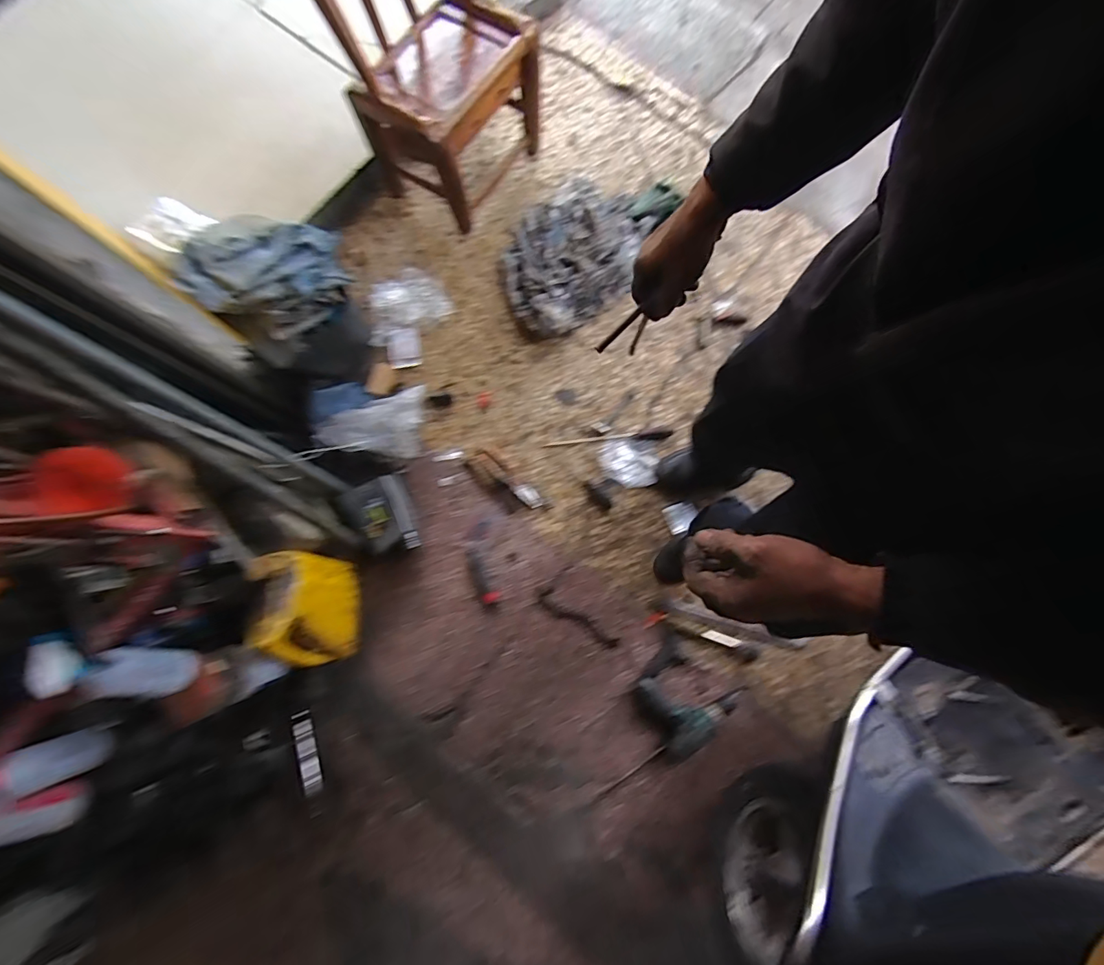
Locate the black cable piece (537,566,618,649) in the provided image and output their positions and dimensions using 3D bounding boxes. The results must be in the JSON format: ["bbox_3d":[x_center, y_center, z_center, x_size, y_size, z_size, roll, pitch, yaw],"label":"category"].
[{"bbox_3d":[0.056,0.332,1.148,0.112,0.006,0.219,-32,81,-7],"label":"black cable piece"}]

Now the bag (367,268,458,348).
[{"bbox_3d":[-0.407,-0.498,1.276,0.233,0.058,0.180,-25,80,-6],"label":"bag"}]

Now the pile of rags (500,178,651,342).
[{"bbox_3d":[0.053,-0.645,1.315,0.359,0.068,0.523,22,79,3],"label":"pile of rags"}]

